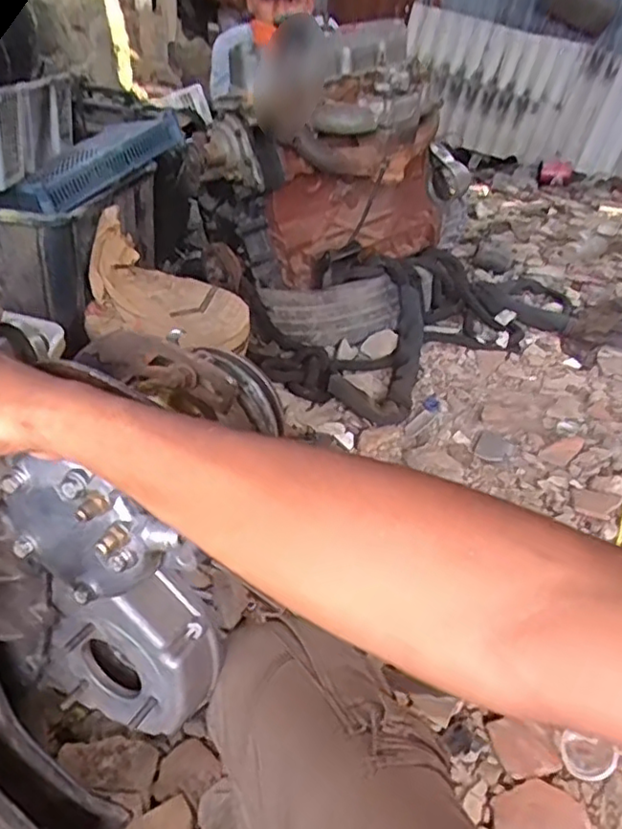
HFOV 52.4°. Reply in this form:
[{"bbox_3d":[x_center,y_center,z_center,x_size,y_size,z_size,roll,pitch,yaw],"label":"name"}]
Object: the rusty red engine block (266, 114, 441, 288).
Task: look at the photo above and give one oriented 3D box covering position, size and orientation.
[{"bbox_3d":[0.149,-0.485,1.510,0.482,0.325,0.183,-23,46,-29],"label":"rusty red engine block"}]

